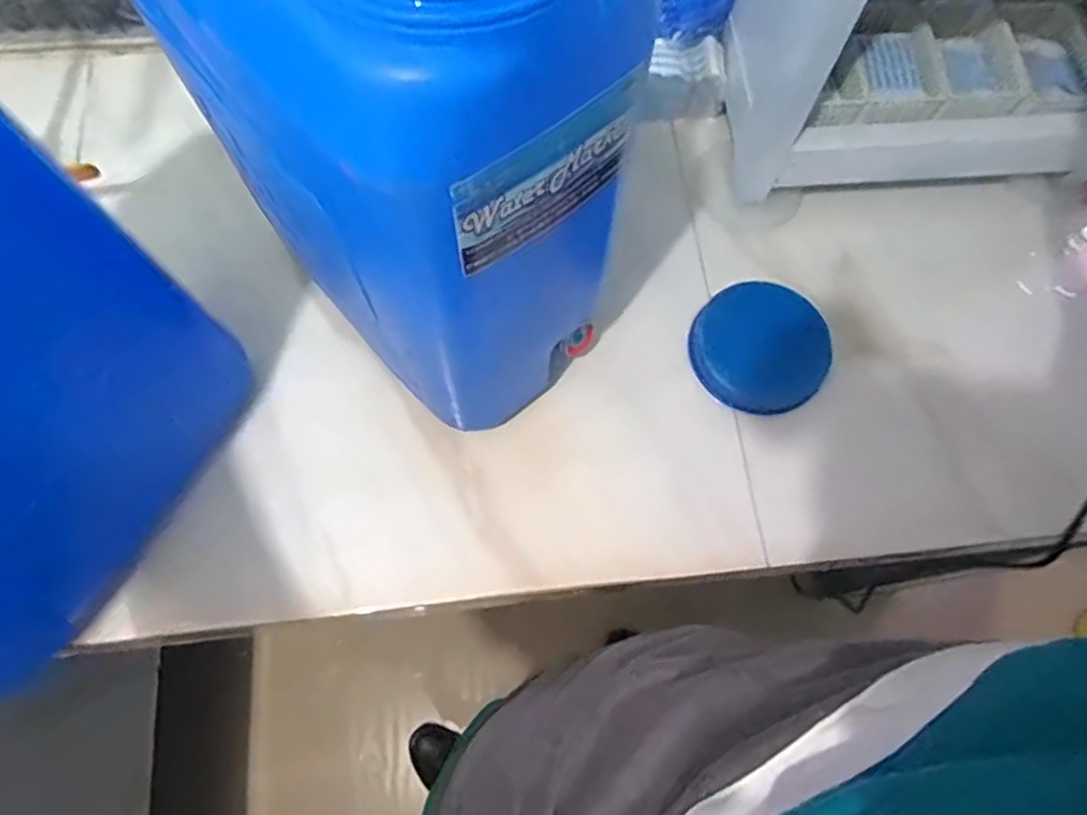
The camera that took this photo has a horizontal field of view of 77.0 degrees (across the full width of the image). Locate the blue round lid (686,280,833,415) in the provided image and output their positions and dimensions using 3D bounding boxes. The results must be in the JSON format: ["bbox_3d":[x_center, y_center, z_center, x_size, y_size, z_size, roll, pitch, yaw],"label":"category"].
[{"bbox_3d":[0.195,-0.053,0.615,0.115,0.033,0.116,1,70,-2],"label":"blue round lid"}]

